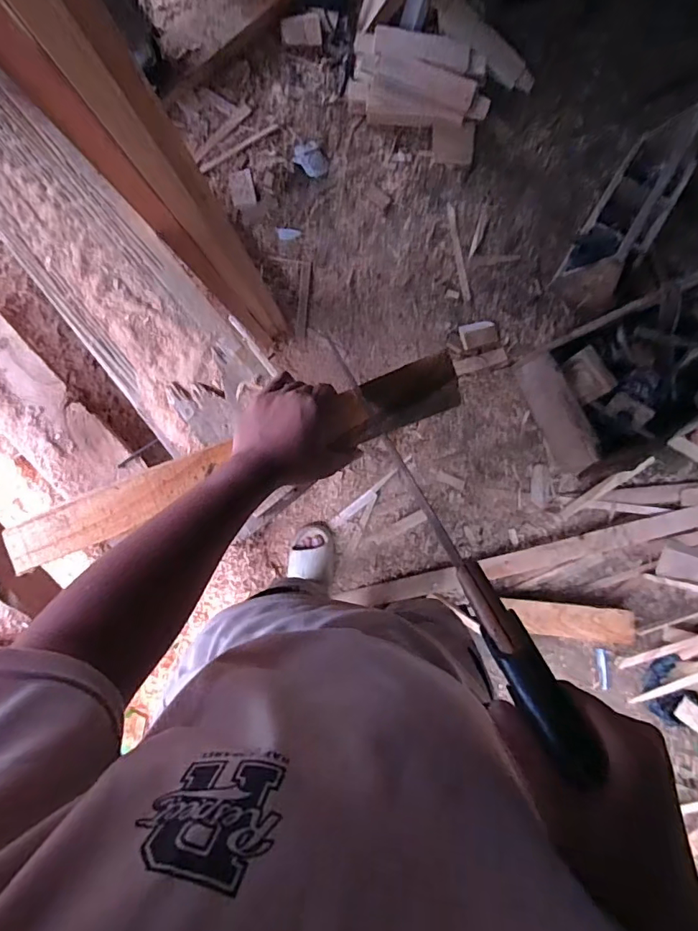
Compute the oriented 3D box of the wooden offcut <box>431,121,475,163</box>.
[{"bbox_3d":[0.290,-0.898,1.341,0.114,0.011,0.103,4,105,3],"label":"wooden offcut"}]

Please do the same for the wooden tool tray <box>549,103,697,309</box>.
[{"bbox_3d":[0.755,-0.658,1.273,0.178,0.243,0.494,34,85,-3],"label":"wooden tool tray"}]

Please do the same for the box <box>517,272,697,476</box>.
[{"bbox_3d":[0.799,-0.258,1.245,0.620,0.277,0.358,-22,90,-6],"label":"box"}]

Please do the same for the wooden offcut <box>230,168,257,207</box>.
[{"bbox_3d":[-0.290,-0.758,1.320,0.062,0.019,0.093,-9,88,-6],"label":"wooden offcut"}]

